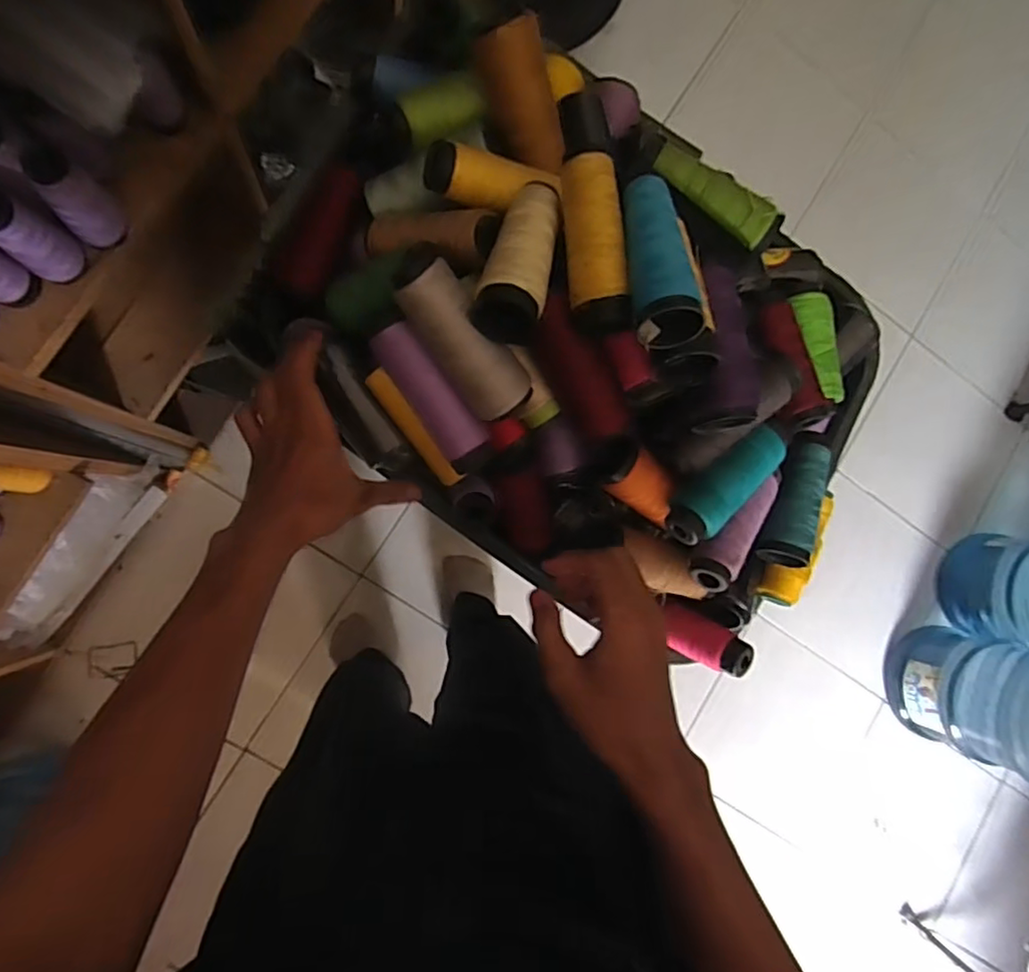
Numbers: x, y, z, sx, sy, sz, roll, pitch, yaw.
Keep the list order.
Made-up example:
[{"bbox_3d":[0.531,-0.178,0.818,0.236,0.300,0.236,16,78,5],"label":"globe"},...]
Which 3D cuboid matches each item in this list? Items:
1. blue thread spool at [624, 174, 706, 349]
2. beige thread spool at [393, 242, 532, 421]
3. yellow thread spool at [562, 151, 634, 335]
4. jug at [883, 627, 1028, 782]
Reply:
[{"bbox_3d":[0.086,-0.140,0.380,0.034,0.032,0.119,-3,74,-9],"label":"blue thread spool"},{"bbox_3d":[-0.034,-0.097,0.402,0.044,0.038,0.117,-37,113,-6],"label":"beige thread spool"},{"bbox_3d":[0.051,-0.152,0.390,0.033,0.031,0.109,-4,89,-11],"label":"yellow thread spool"},{"bbox_3d":[1.030,0.455,1.267,0.238,0.487,0.260,19,85,-10],"label":"jug"}]

